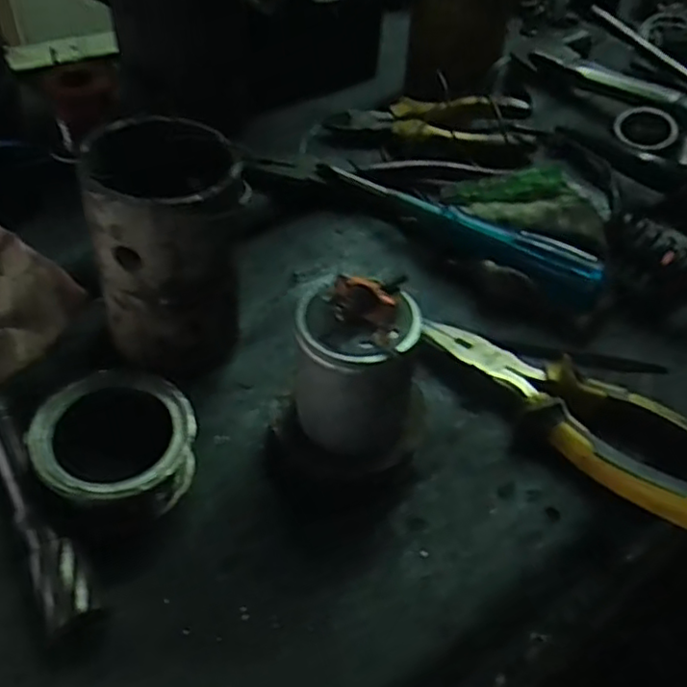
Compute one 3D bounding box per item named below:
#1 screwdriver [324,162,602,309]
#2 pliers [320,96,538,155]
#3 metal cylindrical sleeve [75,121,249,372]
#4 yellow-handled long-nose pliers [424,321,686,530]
[{"bbox_3d":[0.067,-0.075,0.402,0.191,0.021,0.029,28,50,22],"label":"screwdriver"},{"bbox_3d":[0.068,-0.163,0.484,0.150,0.032,0.048,-5,46,-10],"label":"pliers"},{"bbox_3d":[-0.082,-0.050,0.306,0.065,0.104,0.067,2,45,-2],"label":"metal cylindrical sleeve"},{"bbox_3d":[0.110,0.030,0.313,0.166,0.016,0.047,33,52,26],"label":"yellow-handled long-nose pliers"}]

